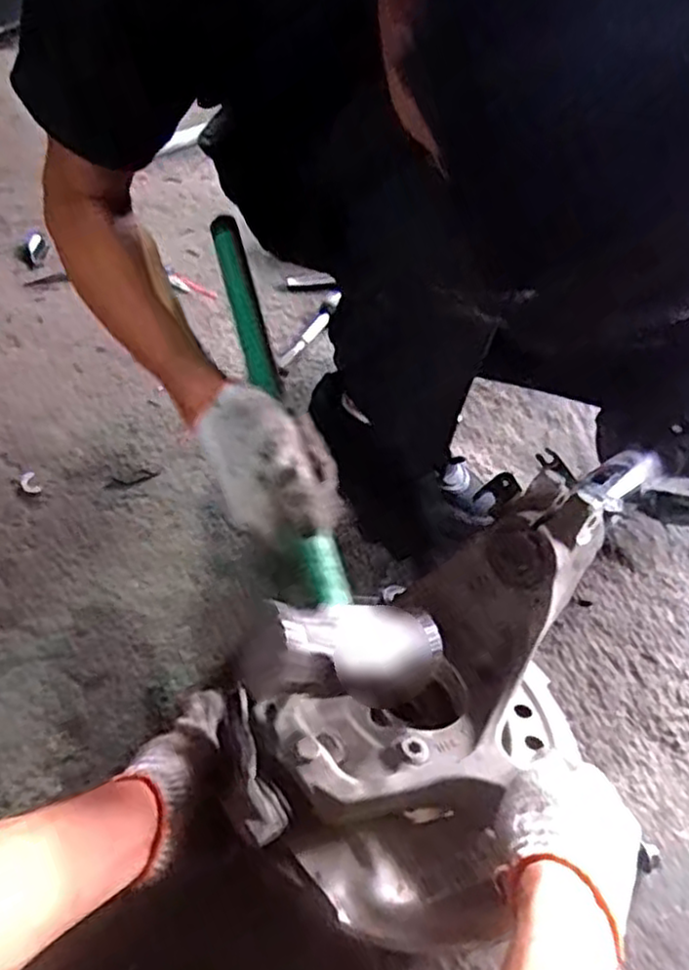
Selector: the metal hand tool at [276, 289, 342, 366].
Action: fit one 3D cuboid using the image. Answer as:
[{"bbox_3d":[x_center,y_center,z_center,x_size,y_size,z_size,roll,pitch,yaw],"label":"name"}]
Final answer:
[{"bbox_3d":[-0.043,-0.204,0.960,0.020,0.014,0.153,24,61,19],"label":"metal hand tool"}]

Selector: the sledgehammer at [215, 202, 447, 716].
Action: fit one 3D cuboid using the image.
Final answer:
[{"bbox_3d":[-0.046,-0.034,0.493,0.124,0.059,0.380,-12,63,-16],"label":"sledgehammer"}]

